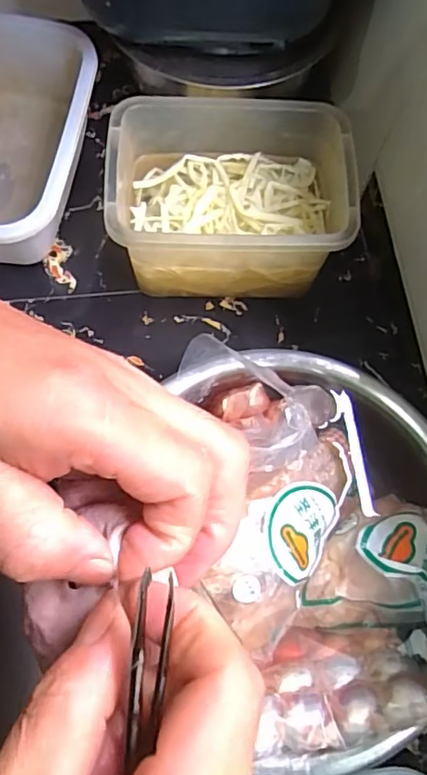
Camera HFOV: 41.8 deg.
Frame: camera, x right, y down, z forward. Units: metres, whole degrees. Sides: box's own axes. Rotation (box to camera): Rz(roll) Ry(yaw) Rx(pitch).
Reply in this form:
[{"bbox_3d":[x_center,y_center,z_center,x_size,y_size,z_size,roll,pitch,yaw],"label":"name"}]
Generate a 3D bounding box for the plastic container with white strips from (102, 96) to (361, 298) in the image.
[{"bbox_3d":[0.014,-0.204,0.631,0.254,0.142,0.169,3,70,-2],"label":"plastic container with white strips"}]

